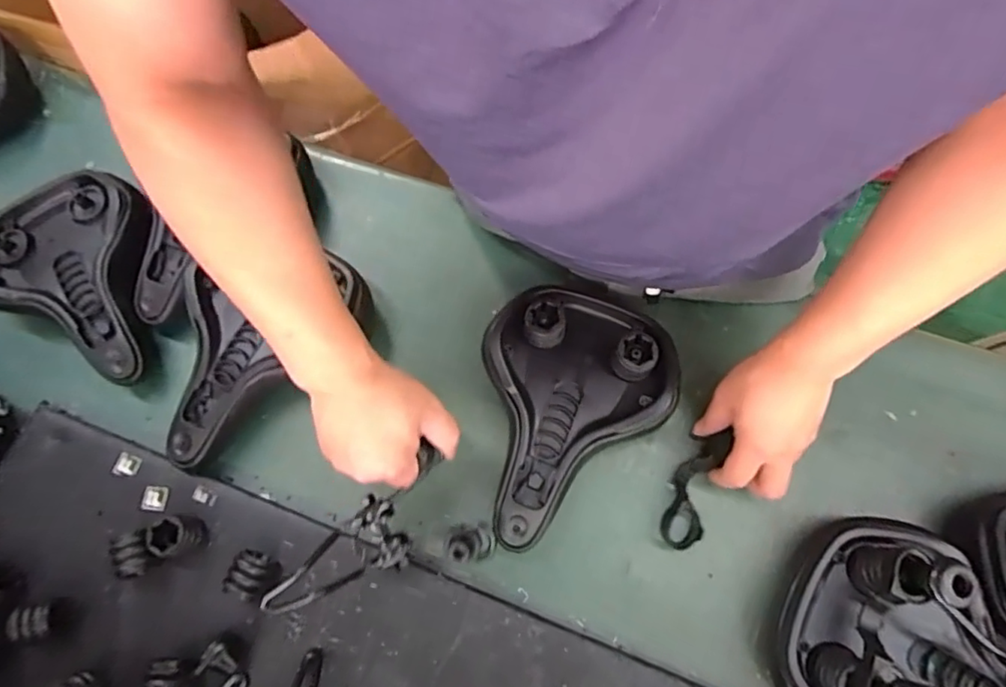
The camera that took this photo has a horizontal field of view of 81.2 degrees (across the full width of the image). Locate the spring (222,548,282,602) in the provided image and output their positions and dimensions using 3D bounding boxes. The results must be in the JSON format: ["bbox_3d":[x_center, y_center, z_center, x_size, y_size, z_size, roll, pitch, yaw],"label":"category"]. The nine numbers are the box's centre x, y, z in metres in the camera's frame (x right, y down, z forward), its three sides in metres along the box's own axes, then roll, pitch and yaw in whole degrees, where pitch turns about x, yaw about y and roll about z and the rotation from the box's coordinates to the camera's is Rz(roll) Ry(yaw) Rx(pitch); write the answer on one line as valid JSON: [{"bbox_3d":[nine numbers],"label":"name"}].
[{"bbox_3d":[-0.226,0.210,0.531,0.039,0.027,0.037,-1,72,3],"label":"spring"}]

